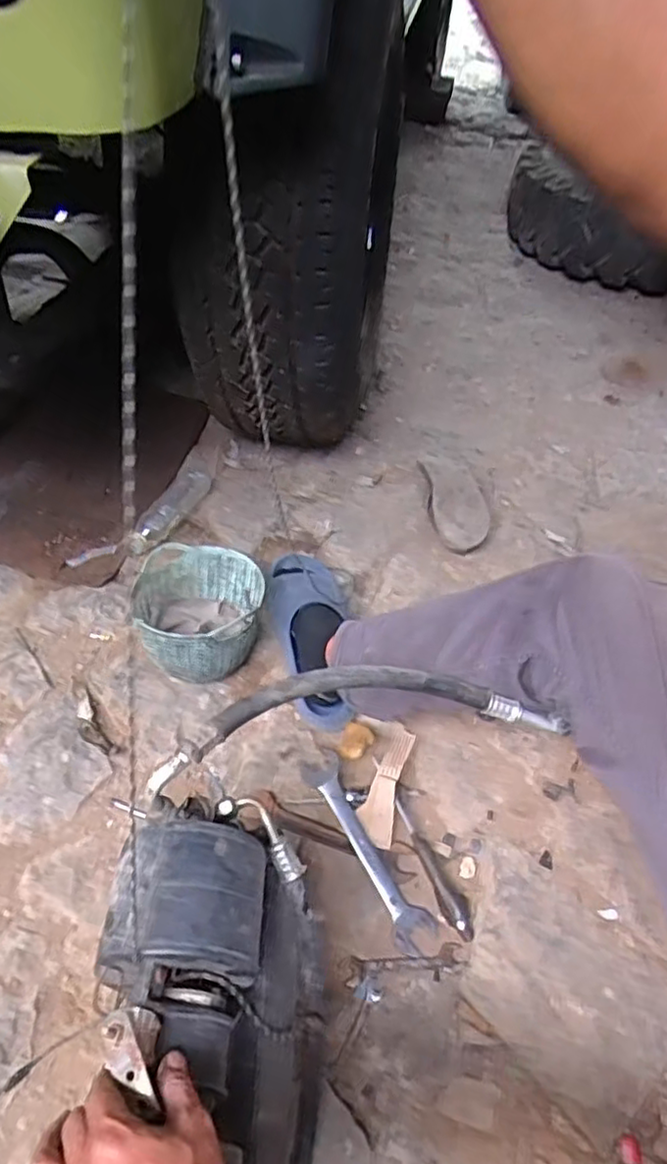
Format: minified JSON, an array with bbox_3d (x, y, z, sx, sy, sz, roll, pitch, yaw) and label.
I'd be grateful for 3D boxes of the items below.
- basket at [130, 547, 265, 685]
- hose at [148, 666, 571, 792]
[{"bbox_3d":[-0.201,0.050,0.984,0.179,0.132,0.172,2,50,-3],"label":"basket"},{"bbox_3d":[0.030,0.135,0.661,0.425,0.064,0.086,-6,51,-10],"label":"hose"}]

